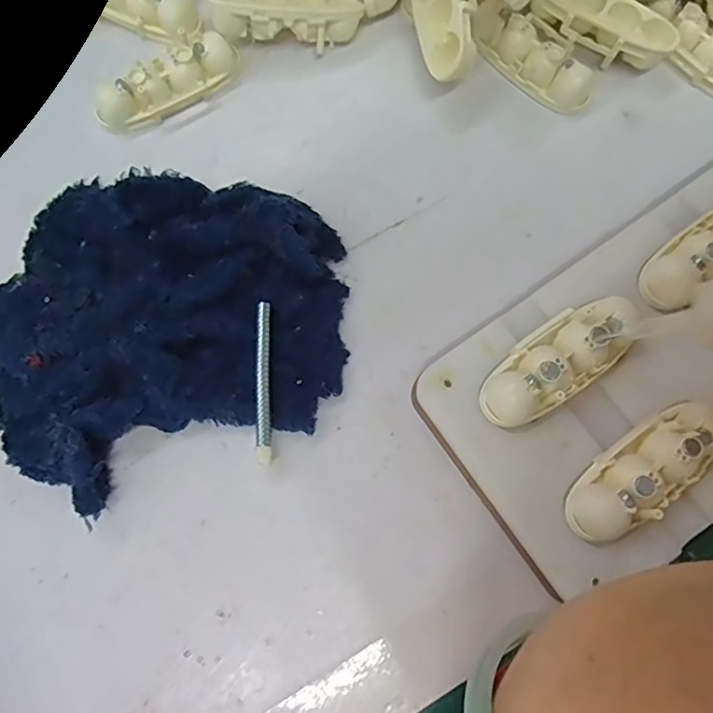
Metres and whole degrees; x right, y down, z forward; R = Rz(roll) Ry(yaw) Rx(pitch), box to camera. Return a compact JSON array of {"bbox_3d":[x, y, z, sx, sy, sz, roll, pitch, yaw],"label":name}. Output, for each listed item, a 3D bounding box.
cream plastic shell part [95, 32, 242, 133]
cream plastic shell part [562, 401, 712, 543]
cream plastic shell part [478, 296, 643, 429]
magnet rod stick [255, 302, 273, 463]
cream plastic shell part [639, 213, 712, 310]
[{"bbox_3d":[-0.078,-0.114,0.237,0.062,0.014,0.018,-28,80,-7],"label":"cream plastic shell part"},{"bbox_3d":[0.097,0.037,0.187,0.061,0.017,0.023,-33,80,-8],"label":"cream plastic shell part"},{"bbox_3d":[0.070,0.001,0.194,0.060,0.018,0.024,-36,81,-8],"label":"cream plastic shell part"},{"bbox_3d":[-0.034,0.009,0.210,0.005,0.007,0.060,-2,78,-2],"label":"magnet rod stick"},{"bbox_3d":[0.129,-0.038,0.205,0.056,0.015,0.023,-33,80,-8],"label":"cream plastic shell part"}]

